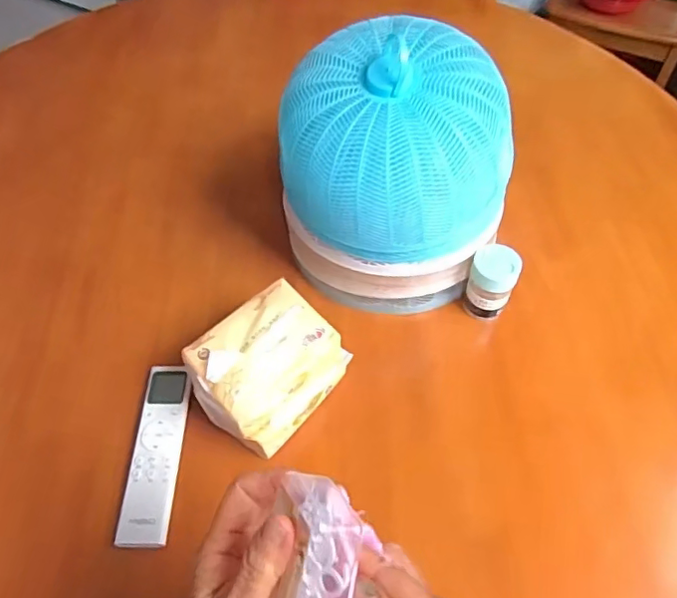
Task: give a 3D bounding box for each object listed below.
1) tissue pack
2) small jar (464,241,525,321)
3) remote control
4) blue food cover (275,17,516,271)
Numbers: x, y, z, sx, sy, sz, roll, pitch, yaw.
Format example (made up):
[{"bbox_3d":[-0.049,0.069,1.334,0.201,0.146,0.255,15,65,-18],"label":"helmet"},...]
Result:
[{"bbox_3d":[-0.068,0.069,0.552,0.107,0.098,0.136,38,65,23],"label":"tissue pack"},{"bbox_3d":[0.166,-0.016,0.619,0.049,0.085,0.047,-1,57,1],"label":"small jar"},{"bbox_3d":[-0.175,0.146,0.551,0.046,0.015,0.176,-1,57,1],"label":"remote control"},{"bbox_3d":[0.052,-0.153,0.552,0.204,0.144,0.189,-14,57,-9],"label":"blue food cover"}]

